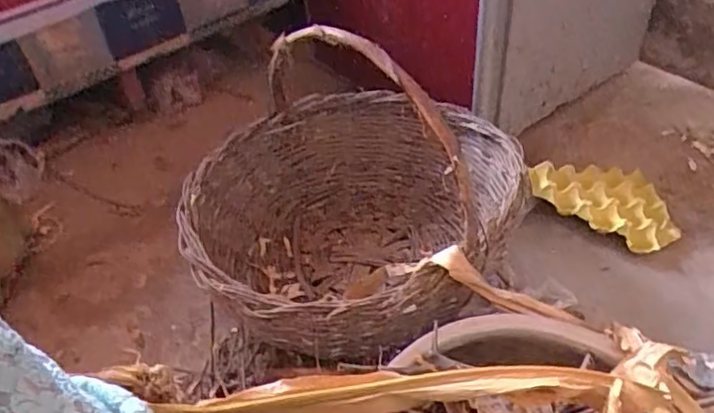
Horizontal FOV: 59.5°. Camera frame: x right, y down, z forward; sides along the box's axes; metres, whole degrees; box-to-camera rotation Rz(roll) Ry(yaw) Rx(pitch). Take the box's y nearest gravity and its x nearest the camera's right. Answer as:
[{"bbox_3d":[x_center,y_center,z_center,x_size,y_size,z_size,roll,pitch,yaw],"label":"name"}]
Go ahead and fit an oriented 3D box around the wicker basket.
[{"bbox_3d":[-0.009,-0.037,0.938,0.465,0.410,0.512,21,49,25],"label":"wicker basket"}]

